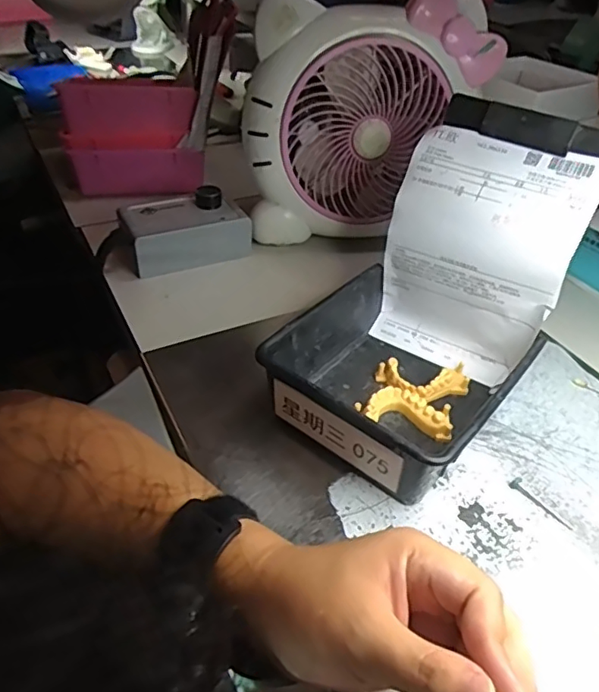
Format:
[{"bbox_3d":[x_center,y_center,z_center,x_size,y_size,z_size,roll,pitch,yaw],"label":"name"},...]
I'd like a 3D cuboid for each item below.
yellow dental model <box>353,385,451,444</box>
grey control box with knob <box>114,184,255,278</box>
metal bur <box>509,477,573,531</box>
[{"bbox_3d":[0.085,0.054,0.448,0.073,0.020,0.034,14,41,12],"label":"yellow dental model"},{"bbox_3d":[-0.127,-0.129,0.622,0.134,0.055,0.072,-19,45,-25],"label":"grey control box with knob"},{"bbox_3d":[0.173,0.112,0.399,0.010,0.004,0.049,-26,49,-30],"label":"metal bur"}]

